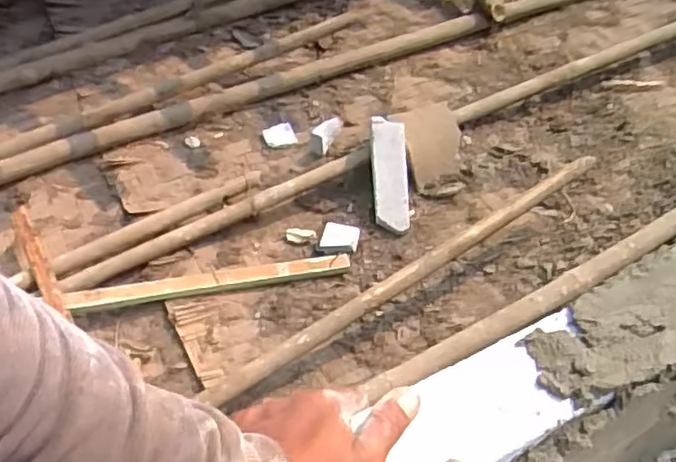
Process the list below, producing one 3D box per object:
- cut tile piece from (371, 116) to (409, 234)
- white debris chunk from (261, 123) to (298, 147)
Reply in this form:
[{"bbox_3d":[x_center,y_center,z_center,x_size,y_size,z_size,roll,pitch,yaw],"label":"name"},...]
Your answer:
[{"bbox_3d":[0.116,-0.127,1.478,0.085,0.023,0.254,-3,90,24],"label":"cut tile piece"},{"bbox_3d":[-0.147,-0.238,1.645,0.079,0.015,0.053,-11,88,-11],"label":"white debris chunk"}]

